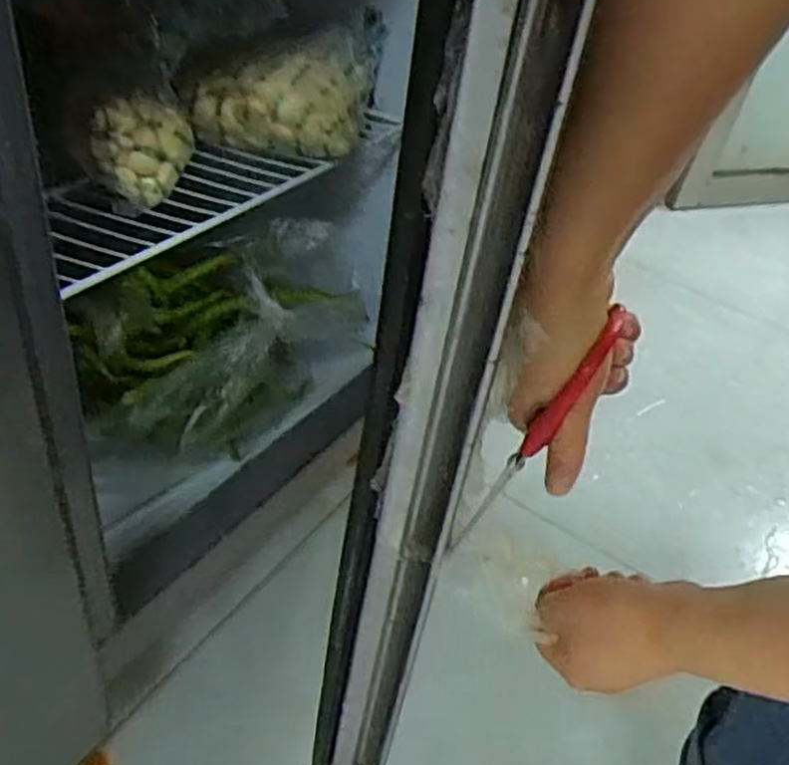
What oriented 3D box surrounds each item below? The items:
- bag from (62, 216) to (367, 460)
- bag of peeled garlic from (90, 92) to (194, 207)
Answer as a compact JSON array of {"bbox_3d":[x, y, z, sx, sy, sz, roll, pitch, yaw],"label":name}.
[{"bbox_3d":[-0.184,-0.040,0.854,0.165,0.193,0.295,32,44,24],"label":"bag"},{"bbox_3d":[-0.215,-0.206,0.669,0.056,0.069,0.086,17,40,9],"label":"bag of peeled garlic"}]

